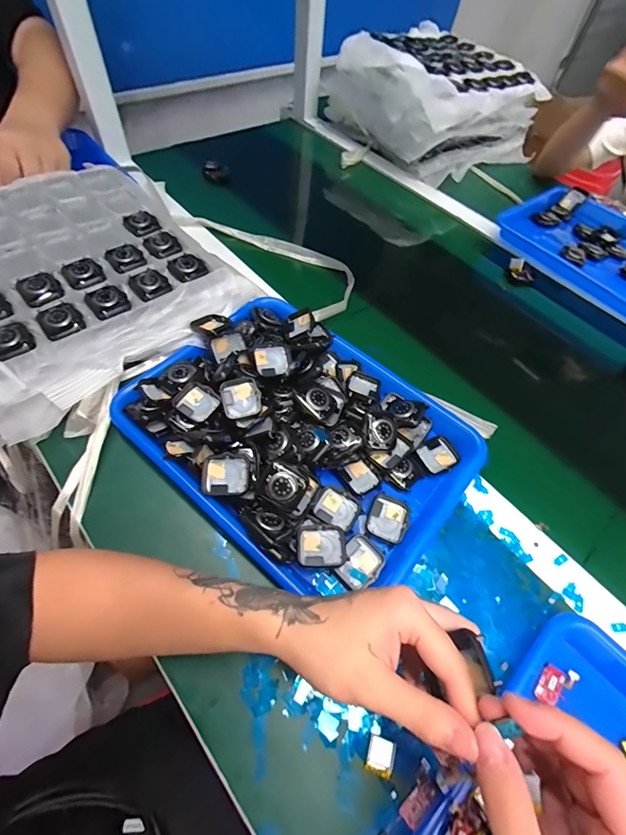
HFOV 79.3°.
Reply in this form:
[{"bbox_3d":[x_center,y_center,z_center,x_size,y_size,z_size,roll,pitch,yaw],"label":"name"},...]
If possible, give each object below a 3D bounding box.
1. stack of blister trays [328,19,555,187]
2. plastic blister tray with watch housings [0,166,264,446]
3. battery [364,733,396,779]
[{"bbox_3d":[0.253,-0.682,0.806,0.330,0.147,0.354,-34,66,-22],"label":"stack of blister trays"},{"bbox_3d":[-0.316,-0.191,0.473,0.380,0.047,0.316,41,64,19],"label":"plastic blister tray with watch housings"},{"bbox_3d":[0.050,0.249,0.277,0.019,0.004,0.022,20,59,8],"label":"battery"}]

